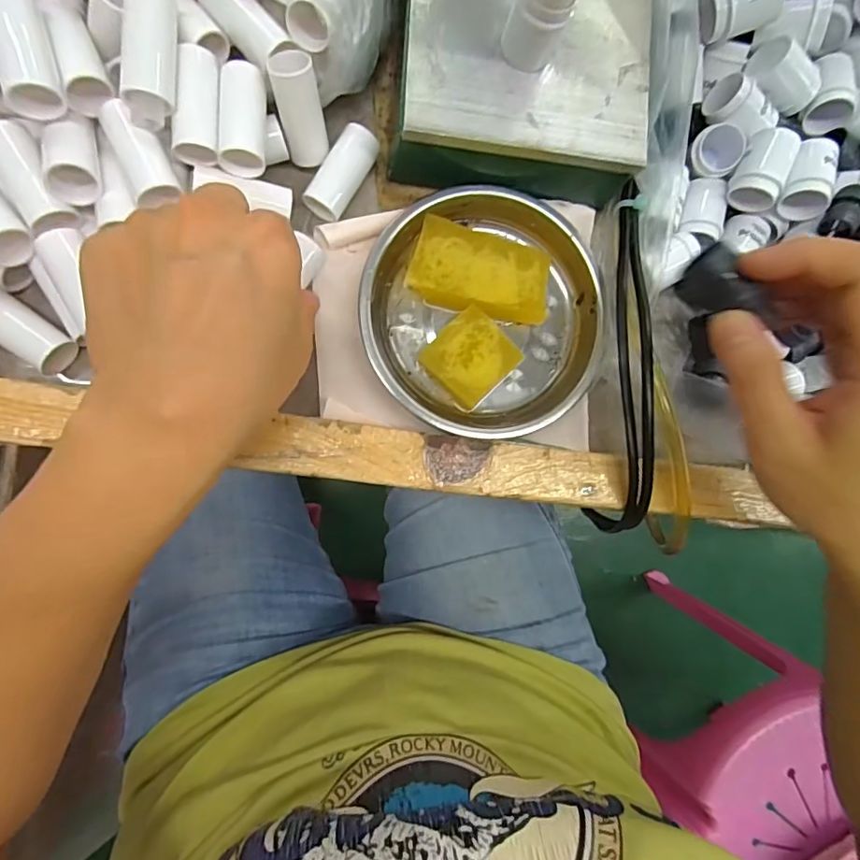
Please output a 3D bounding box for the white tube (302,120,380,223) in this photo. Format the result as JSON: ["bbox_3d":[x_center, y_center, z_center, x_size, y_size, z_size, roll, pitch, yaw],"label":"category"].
[{"bbox_3d":[-0.046,-0.132,0.272,0.017,0.021,0.050,31,83,-7],"label":"white tube"}]

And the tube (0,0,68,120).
[{"bbox_3d":[-0.167,-0.156,0.216,0.020,0.019,0.050,-15,90,-10],"label":"tube"}]

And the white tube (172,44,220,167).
[{"bbox_3d":[-0.107,-0.149,0.239,0.020,0.014,0.048,-1,87,-9],"label":"white tube"}]

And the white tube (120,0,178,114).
[{"bbox_3d":[-0.121,-0.165,0.226,0.019,0.019,0.047,4,86,-9],"label":"white tube"}]

